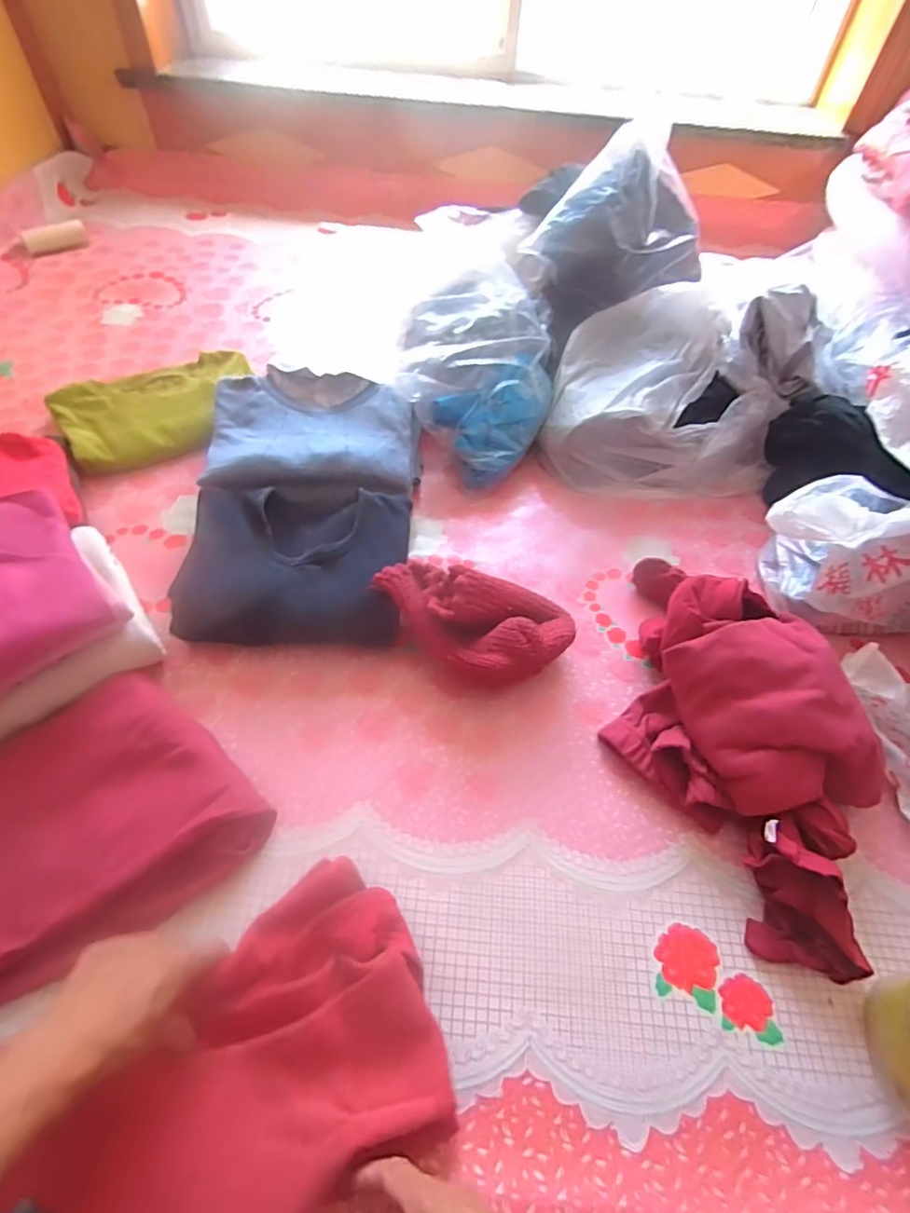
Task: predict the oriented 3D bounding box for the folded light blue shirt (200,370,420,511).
[{"bbox_3d":[-0.209,-0.255,0.816,0.306,0.035,0.243,1,54,-2],"label":"folded light blue shirt"}]

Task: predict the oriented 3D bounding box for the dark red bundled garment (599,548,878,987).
[{"bbox_3d":[0.314,0.123,0.595,0.277,0.112,0.398,19,56,11],"label":"dark red bundled garment"}]

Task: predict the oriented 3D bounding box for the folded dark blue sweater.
[{"bbox_3d":[-0.206,-0.055,0.726,0.289,0.081,0.198,0,54,-2],"label":"folded dark blue sweater"}]

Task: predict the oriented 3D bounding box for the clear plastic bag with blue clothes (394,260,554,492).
[{"bbox_3d":[0.035,-0.372,0.894,0.241,0.188,0.321,6,54,0],"label":"clear plastic bag with blue clothes"}]

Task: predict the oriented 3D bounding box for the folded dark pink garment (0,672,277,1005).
[{"bbox_3d":[-0.381,0.227,0.528,0.329,0.058,0.251,-36,63,-25],"label":"folded dark pink garment"}]

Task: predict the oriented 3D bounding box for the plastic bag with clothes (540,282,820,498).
[{"bbox_3d":[0.350,-0.333,0.881,0.374,0.207,0.267,14,55,7],"label":"plastic bag with clothes"}]

